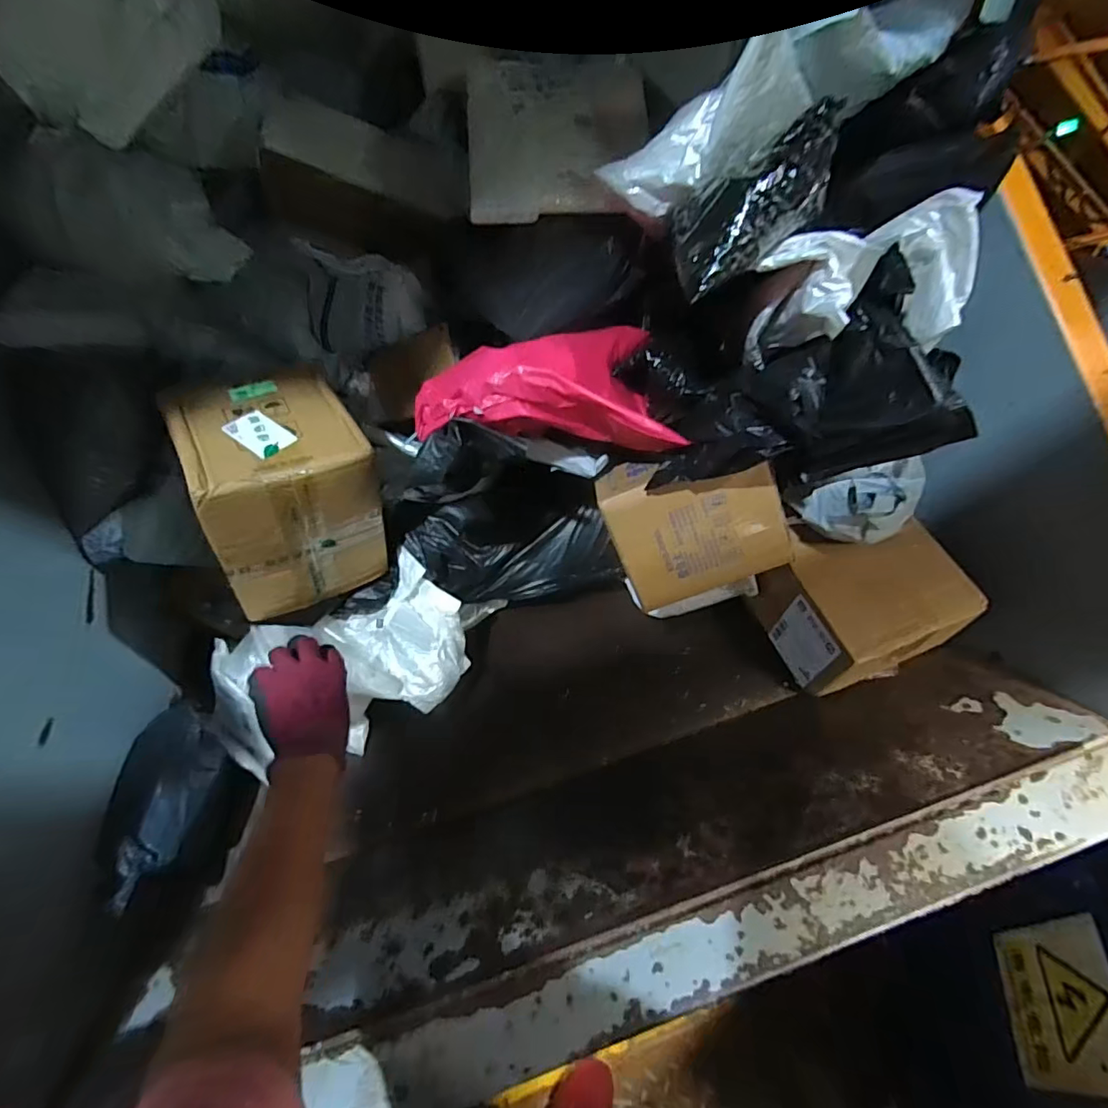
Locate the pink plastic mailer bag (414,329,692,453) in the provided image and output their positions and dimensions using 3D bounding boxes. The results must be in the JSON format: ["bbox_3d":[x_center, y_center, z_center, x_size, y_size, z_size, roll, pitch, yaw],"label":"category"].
[{"bbox_3d":[-0.005,-0.140,0.490,0.235,0.098,0.146,-16,51,-7],"label":"pink plastic mailer bag"}]

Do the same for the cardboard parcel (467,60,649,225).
[{"bbox_3d":[0.004,-0.381,0.495,0.161,0.014,0.173,-2,79,-5],"label":"cardboard parcel"}]

